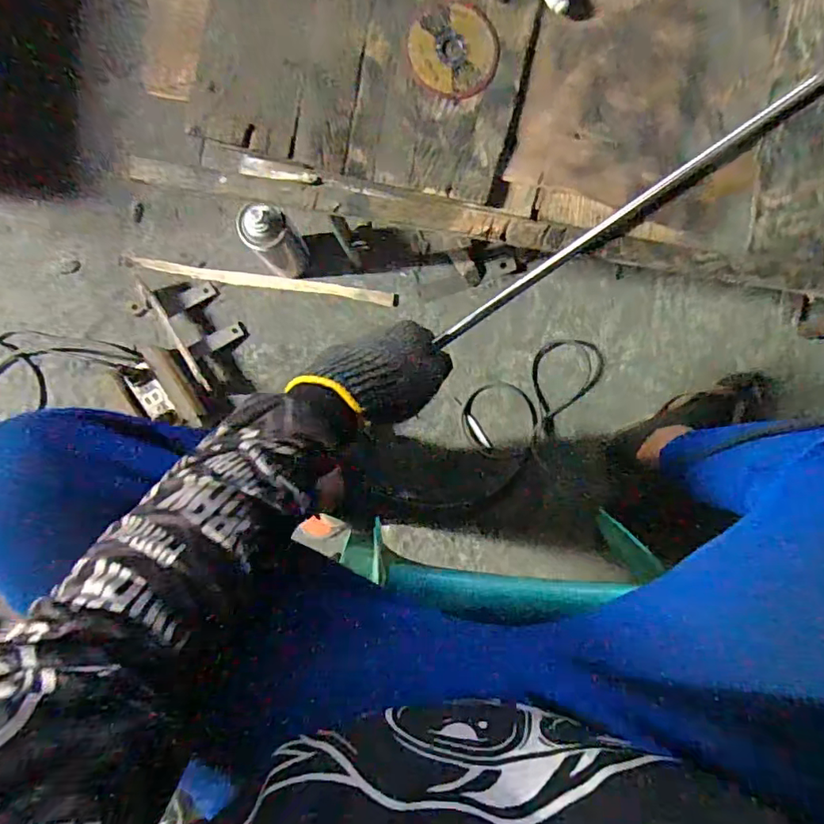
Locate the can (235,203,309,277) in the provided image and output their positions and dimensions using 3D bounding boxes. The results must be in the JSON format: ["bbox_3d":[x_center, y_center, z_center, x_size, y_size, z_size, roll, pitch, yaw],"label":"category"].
[{"bbox_3d":[-0.181,-0.226,0.743,0.061,0.177,0.066,0,91,0],"label":"can"}]

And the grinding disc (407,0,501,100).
[{"bbox_3d":[0.034,-0.286,0.432,0.070,0.007,0.070,0,91,0],"label":"grinding disc"}]

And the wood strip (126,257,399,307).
[{"bbox_3d":[-0.229,-0.202,0.843,0.415,0.024,0.023,7,91,-1],"label":"wood strip"}]

